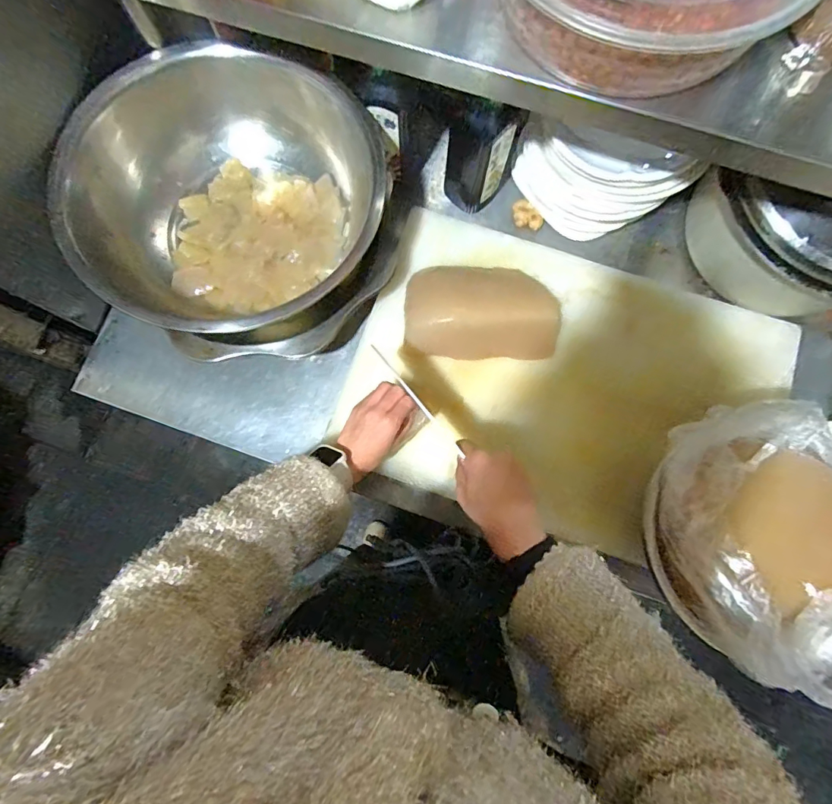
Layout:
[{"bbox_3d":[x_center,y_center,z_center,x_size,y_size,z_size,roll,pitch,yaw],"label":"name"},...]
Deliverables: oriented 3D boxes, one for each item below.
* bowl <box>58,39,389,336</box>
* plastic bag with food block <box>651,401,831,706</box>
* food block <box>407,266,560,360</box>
[{"bbox_3d":[-0.224,-0.254,0.599,0.364,0.123,0.339,0,79,1],"label":"bowl"},{"bbox_3d":[0.404,0.156,0.522,0.242,0.135,0.299,-23,79,-3],"label":"plastic bag with food block"},{"bbox_3d":[0.090,-0.125,0.643,0.204,0.050,0.130,2,79,2],"label":"food block"}]

